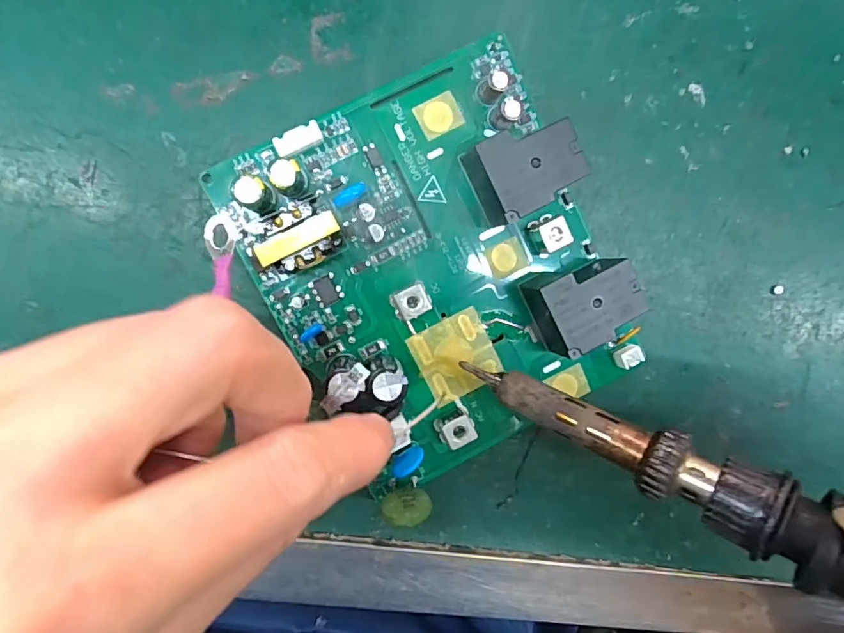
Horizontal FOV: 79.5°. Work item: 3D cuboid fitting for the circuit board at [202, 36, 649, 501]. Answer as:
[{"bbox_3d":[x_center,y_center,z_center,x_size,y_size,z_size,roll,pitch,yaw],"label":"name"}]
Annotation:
[{"bbox_3d":[0.008,-0.014,0.168,0.112,0.023,0.128,-32,99,-4],"label":"circuit board"}]

